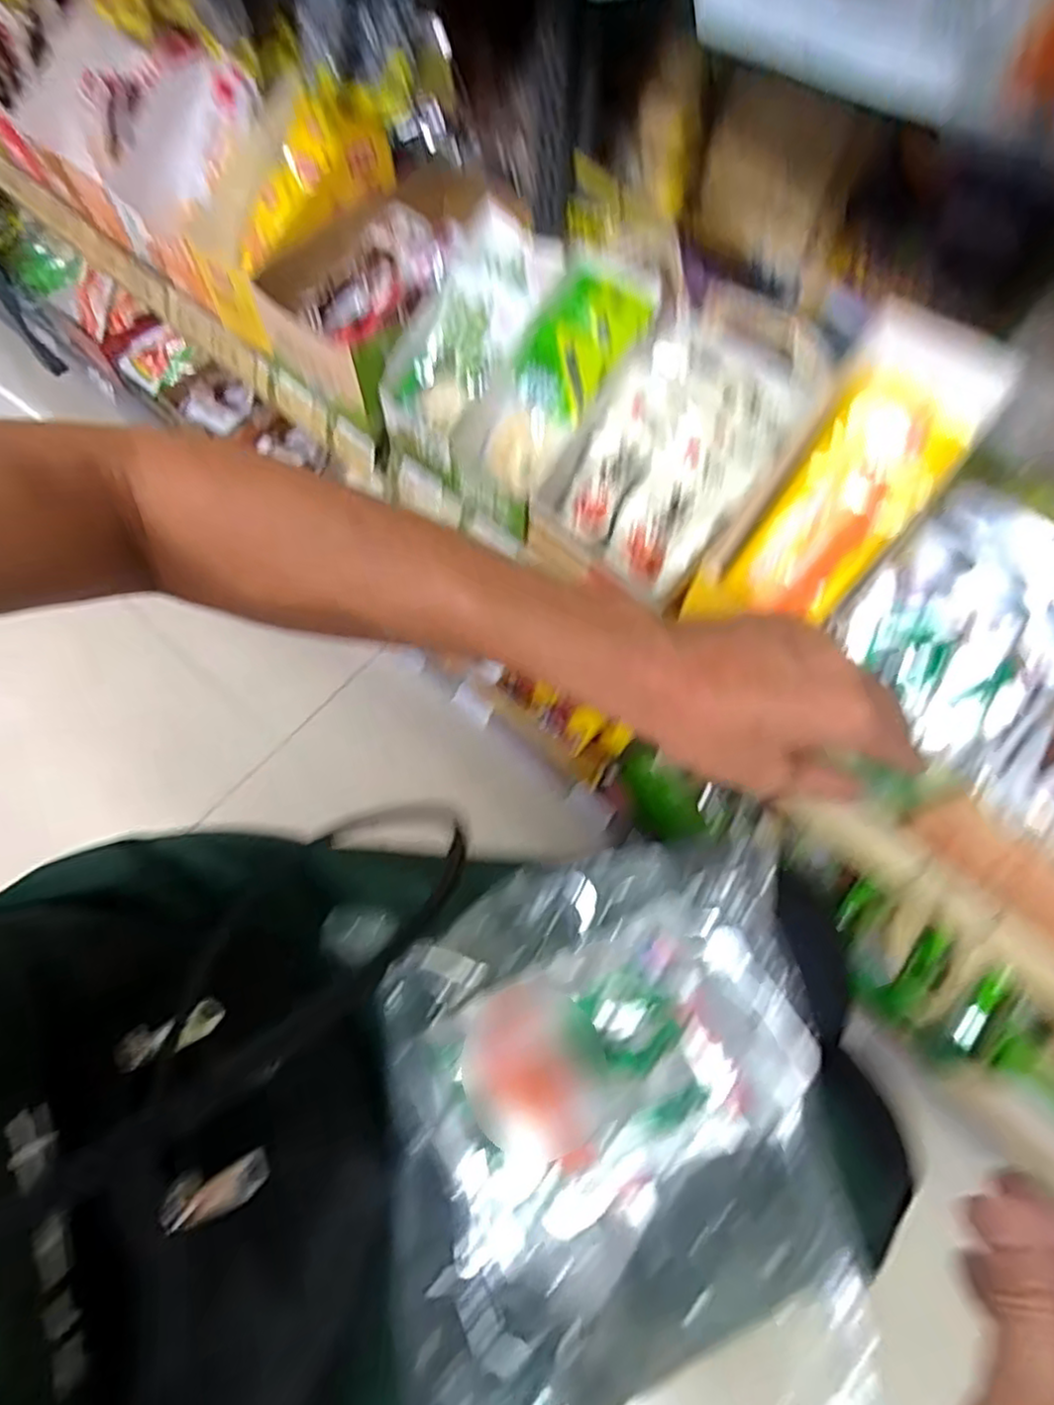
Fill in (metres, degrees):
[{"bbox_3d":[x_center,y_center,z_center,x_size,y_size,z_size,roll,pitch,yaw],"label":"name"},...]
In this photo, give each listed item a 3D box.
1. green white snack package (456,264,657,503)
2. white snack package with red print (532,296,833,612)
[{"bbox_3d":[0.022,-0.266,0.577,0.096,0.037,0.201,44,106,17],"label":"green white snack package"},{"bbox_3d":[0.121,-0.200,0.543,0.148,0.047,0.222,43,103,13],"label":"white snack package with red print"}]

